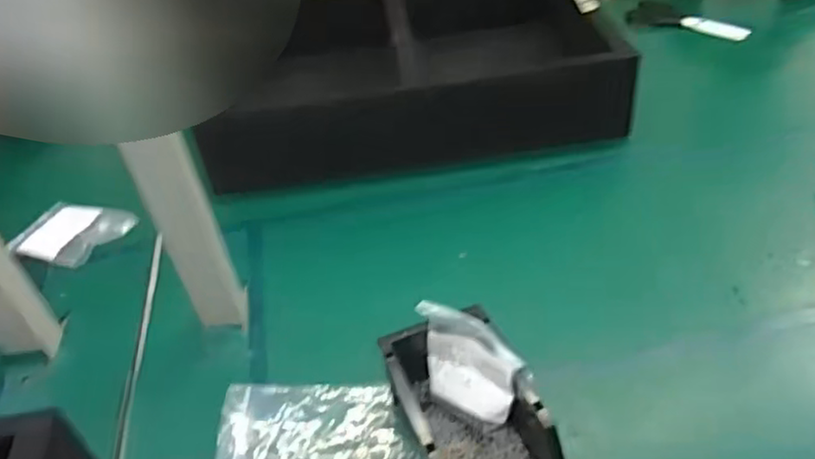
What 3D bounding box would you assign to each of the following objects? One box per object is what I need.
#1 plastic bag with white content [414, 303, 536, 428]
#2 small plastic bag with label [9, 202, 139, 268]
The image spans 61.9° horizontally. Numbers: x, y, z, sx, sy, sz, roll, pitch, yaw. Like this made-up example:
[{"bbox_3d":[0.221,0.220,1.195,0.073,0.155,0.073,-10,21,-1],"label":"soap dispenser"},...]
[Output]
[{"bbox_3d":[0.052,0.112,0.571,0.098,0.076,0.035,22,49,30],"label":"plastic bag with white content"},{"bbox_3d":[-0.430,0.005,0.864,0.146,0.017,0.109,7,43,17],"label":"small plastic bag with label"}]

